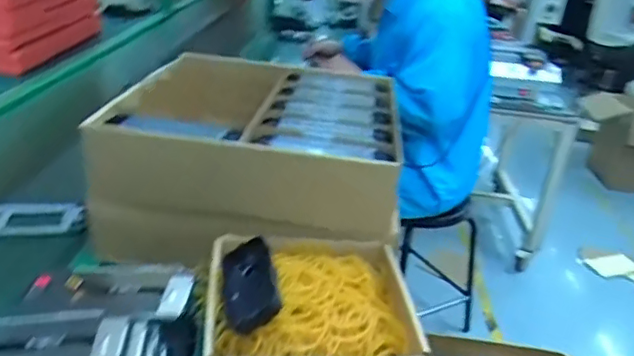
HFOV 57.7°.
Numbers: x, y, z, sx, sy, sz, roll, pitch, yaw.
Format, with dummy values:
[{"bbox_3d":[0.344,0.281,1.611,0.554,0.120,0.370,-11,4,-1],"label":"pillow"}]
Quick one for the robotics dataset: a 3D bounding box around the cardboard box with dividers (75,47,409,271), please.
[{"bbox_3d":[-0.077,-0.052,0.789,0.351,0.167,0.356,6,25,1],"label":"cardboard box with dividers"}]

